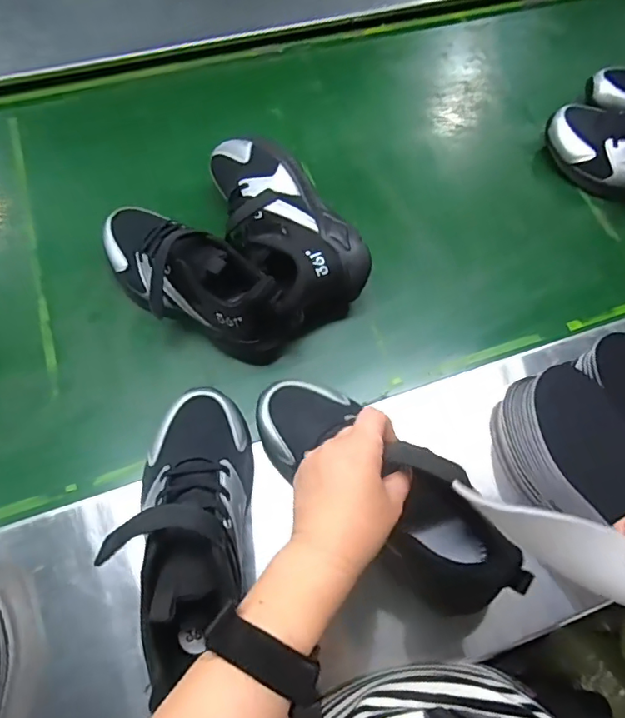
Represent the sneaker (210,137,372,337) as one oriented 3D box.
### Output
[{"bbox_3d":[-0.040,-0.137,0.574,0.106,0.082,0.222,-36,73,-18],"label":"sneaker"}]

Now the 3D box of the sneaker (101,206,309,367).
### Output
[{"bbox_3d":[-0.129,-0.080,0.542,0.233,0.101,0.090,36,69,12],"label":"sneaker"}]

